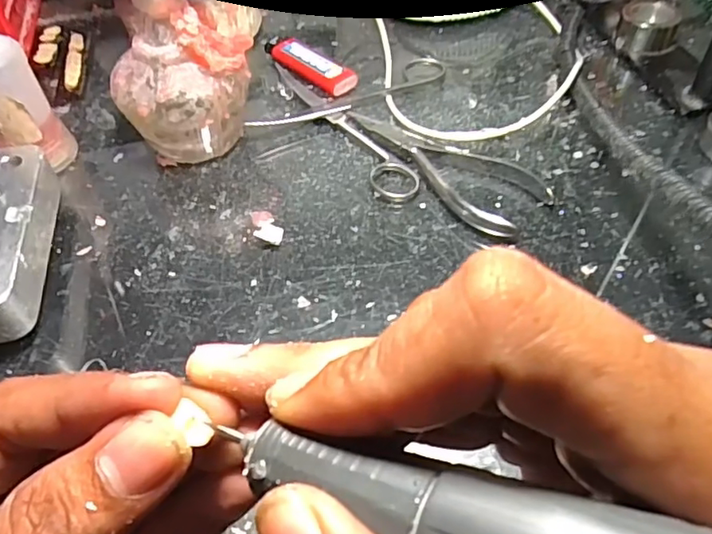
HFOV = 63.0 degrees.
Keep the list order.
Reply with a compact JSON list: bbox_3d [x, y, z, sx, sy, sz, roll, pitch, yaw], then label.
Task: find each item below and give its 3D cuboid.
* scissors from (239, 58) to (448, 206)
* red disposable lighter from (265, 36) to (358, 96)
[{"bbox_3d":[-0.008,-0.093,0.360,0.108,0.012,0.123,9,52,10],"label":"scissors"},{"bbox_3d":[-0.033,-0.139,0.395,0.022,0.012,0.076,-37,58,-24],"label":"red disposable lighter"}]

